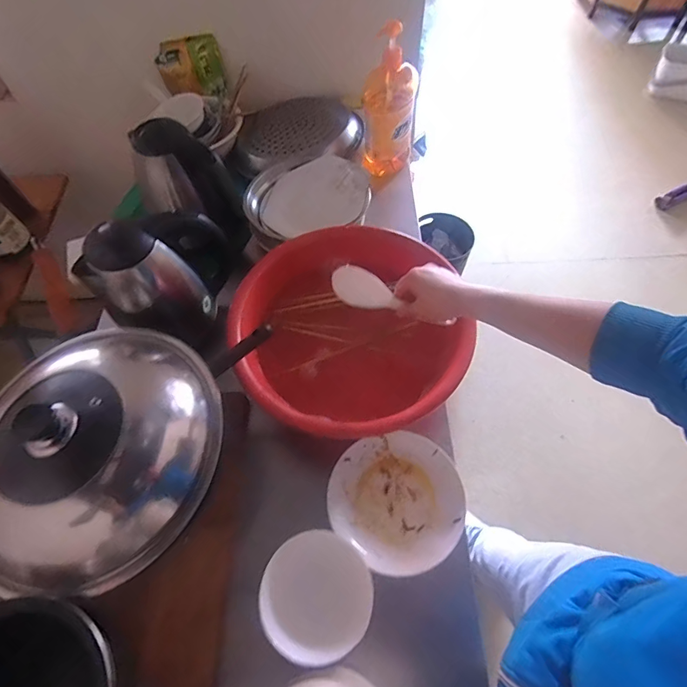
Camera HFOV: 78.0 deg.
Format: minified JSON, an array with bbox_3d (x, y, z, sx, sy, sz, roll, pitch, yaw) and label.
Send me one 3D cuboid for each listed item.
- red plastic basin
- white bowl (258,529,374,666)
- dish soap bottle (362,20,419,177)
[{"bbox_3d":[0.016,0.012,0.705,0.334,0.225,0.324,-34,64,-16],"label":"red plastic basin"},{"bbox_3d":[-0.031,0.269,0.456,0.112,0.041,0.110,-1,59,2],"label":"white bowl"},{"bbox_3d":[0.091,-0.464,0.840,0.100,0.259,0.073,5,60,6],"label":"dish soap bottle"}]

